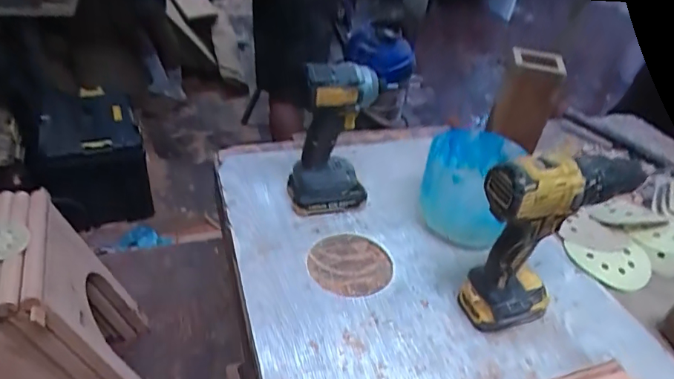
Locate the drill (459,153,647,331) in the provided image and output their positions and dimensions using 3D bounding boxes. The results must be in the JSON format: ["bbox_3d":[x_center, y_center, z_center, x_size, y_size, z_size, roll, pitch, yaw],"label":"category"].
[{"bbox_3d":[0.235,0.061,0.562,0.178,0.232,0.067,-14,42,-25],"label":"drill"}]

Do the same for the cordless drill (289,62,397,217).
[{"bbox_3d":[-0.003,-0.066,0.690,0.108,0.226,0.067,-8,40,-19],"label":"cordless drill"}]

